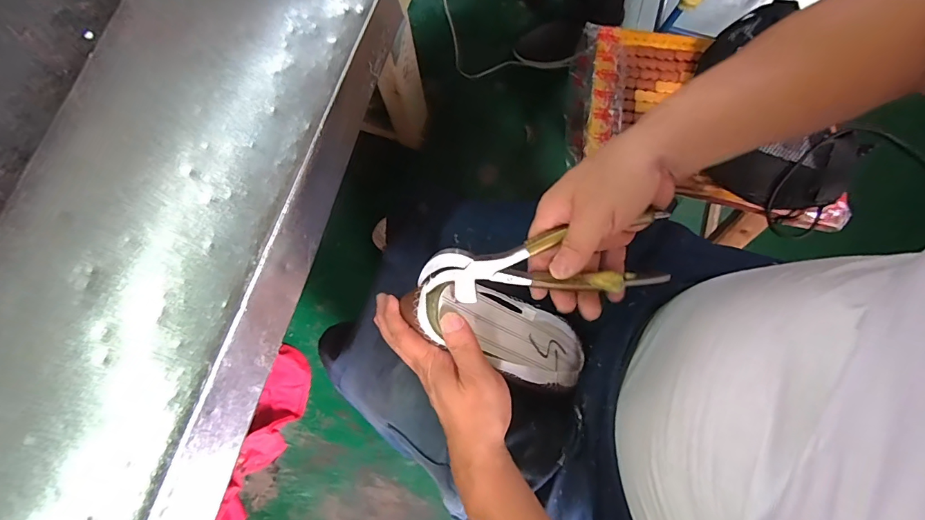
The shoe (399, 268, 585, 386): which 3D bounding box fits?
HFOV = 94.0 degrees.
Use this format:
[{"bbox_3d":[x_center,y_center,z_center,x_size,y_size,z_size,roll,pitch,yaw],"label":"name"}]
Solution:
[{"bbox_3d":[0.047,0.072,0.415,0.210,0.048,0.066,26,78,-28],"label":"shoe"}]

